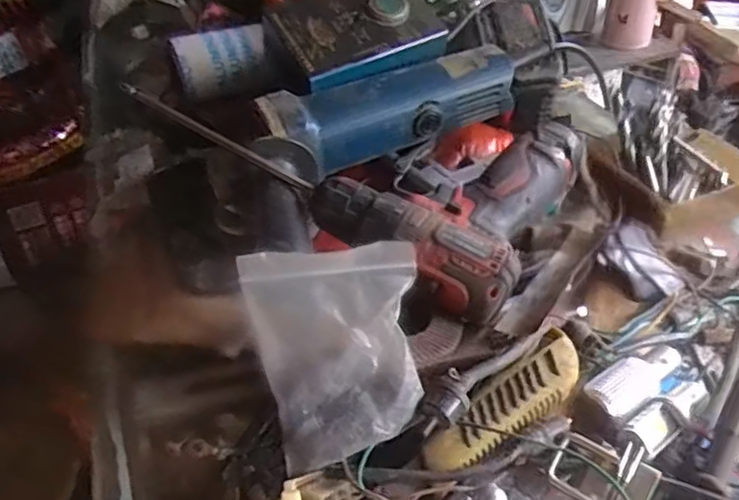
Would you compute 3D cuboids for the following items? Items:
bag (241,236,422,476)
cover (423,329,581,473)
[{"bbox_3d":[-0.018,0.058,0.339,0.090,0.114,0.013,-6,-4,-1],"label":"bag"},{"bbox_3d":[0.084,0.089,0.360,0.118,0.015,0.034,-32,47,-26],"label":"cover"}]

